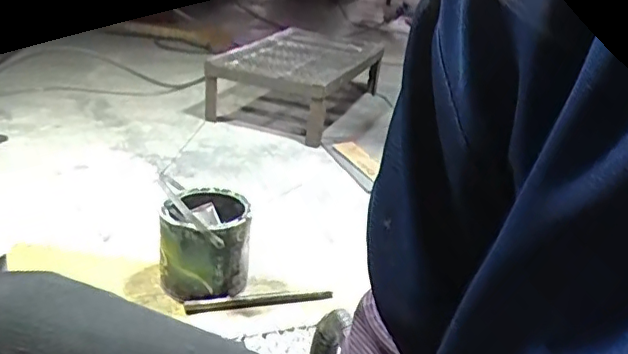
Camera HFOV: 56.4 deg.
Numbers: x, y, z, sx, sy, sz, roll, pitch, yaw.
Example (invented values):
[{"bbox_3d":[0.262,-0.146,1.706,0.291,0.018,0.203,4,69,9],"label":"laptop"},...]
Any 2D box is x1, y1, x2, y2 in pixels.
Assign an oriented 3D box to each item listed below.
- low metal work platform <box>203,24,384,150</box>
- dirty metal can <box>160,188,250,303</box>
[{"bbox_3d":[-0.033,-0.310,1.862,0.390,0.209,0.670,14,24,15],"label":"low metal work platform"},{"bbox_3d":[-0.196,0.124,1.040,0.150,0.154,0.152,4,24,-8],"label":"dirty metal can"}]

